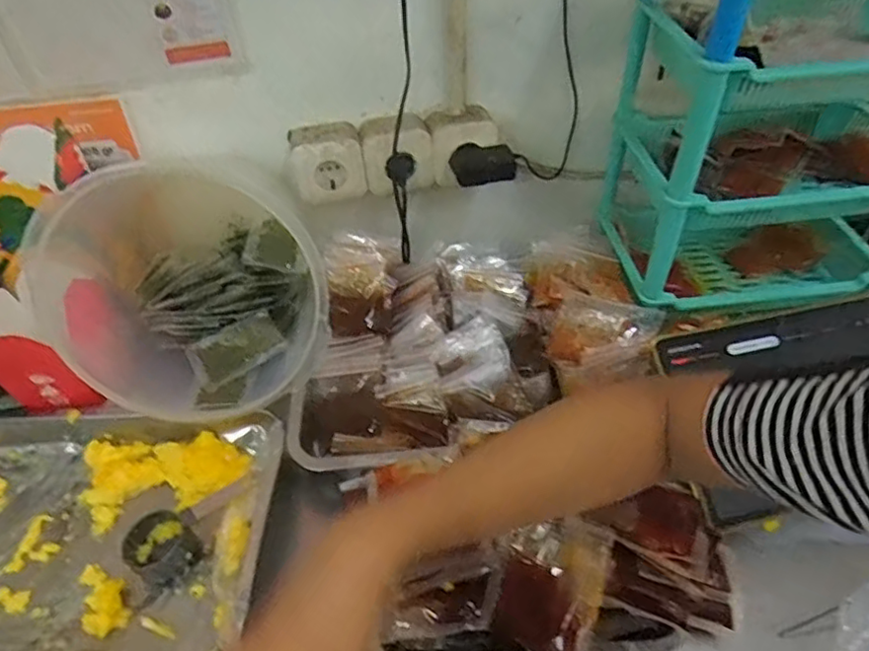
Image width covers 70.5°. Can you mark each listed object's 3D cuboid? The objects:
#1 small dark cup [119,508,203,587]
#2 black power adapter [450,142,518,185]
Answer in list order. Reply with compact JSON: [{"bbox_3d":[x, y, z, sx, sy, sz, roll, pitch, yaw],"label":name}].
[{"bbox_3d":[-0.244,0.199,0.549,0.056,0.029,0.053,-2,44,2],"label":"small dark cup"},{"bbox_3d":[0.058,-0.190,0.724,0.075,0.031,0.050,-1,44,2],"label":"black power adapter"}]

